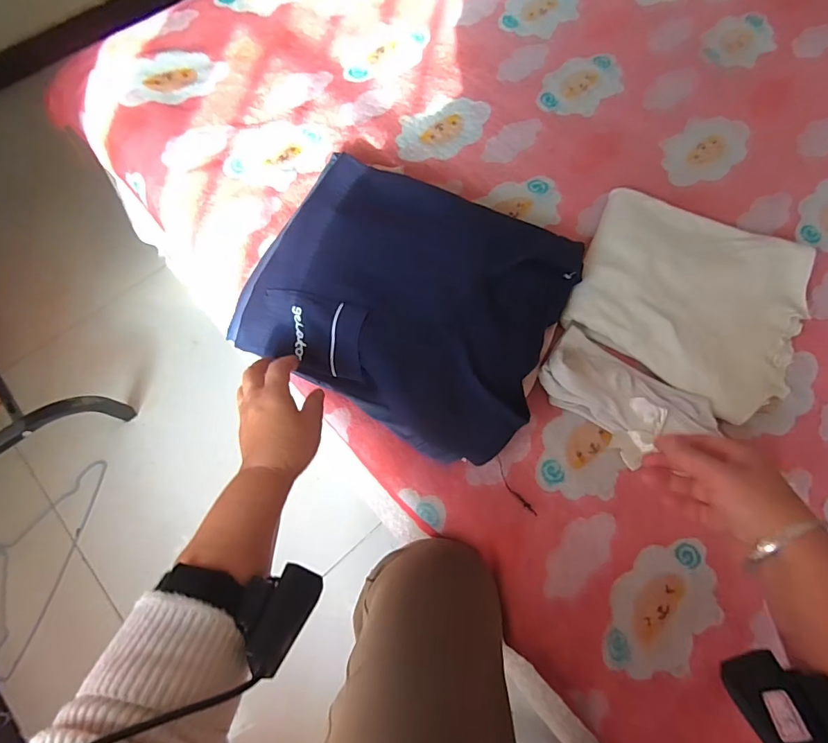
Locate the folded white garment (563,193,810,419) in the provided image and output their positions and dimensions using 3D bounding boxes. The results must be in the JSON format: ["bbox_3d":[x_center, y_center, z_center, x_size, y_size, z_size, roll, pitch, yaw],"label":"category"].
[{"bbox_3d":[0.355,-0.096,0.601,0.274,0.031,0.245,24,72,6],"label":"folded white garment"}]

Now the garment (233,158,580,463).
[{"bbox_3d":[-0.005,-0.095,0.548,0.342,0.071,0.289,27,72,7],"label":"garment"}]

